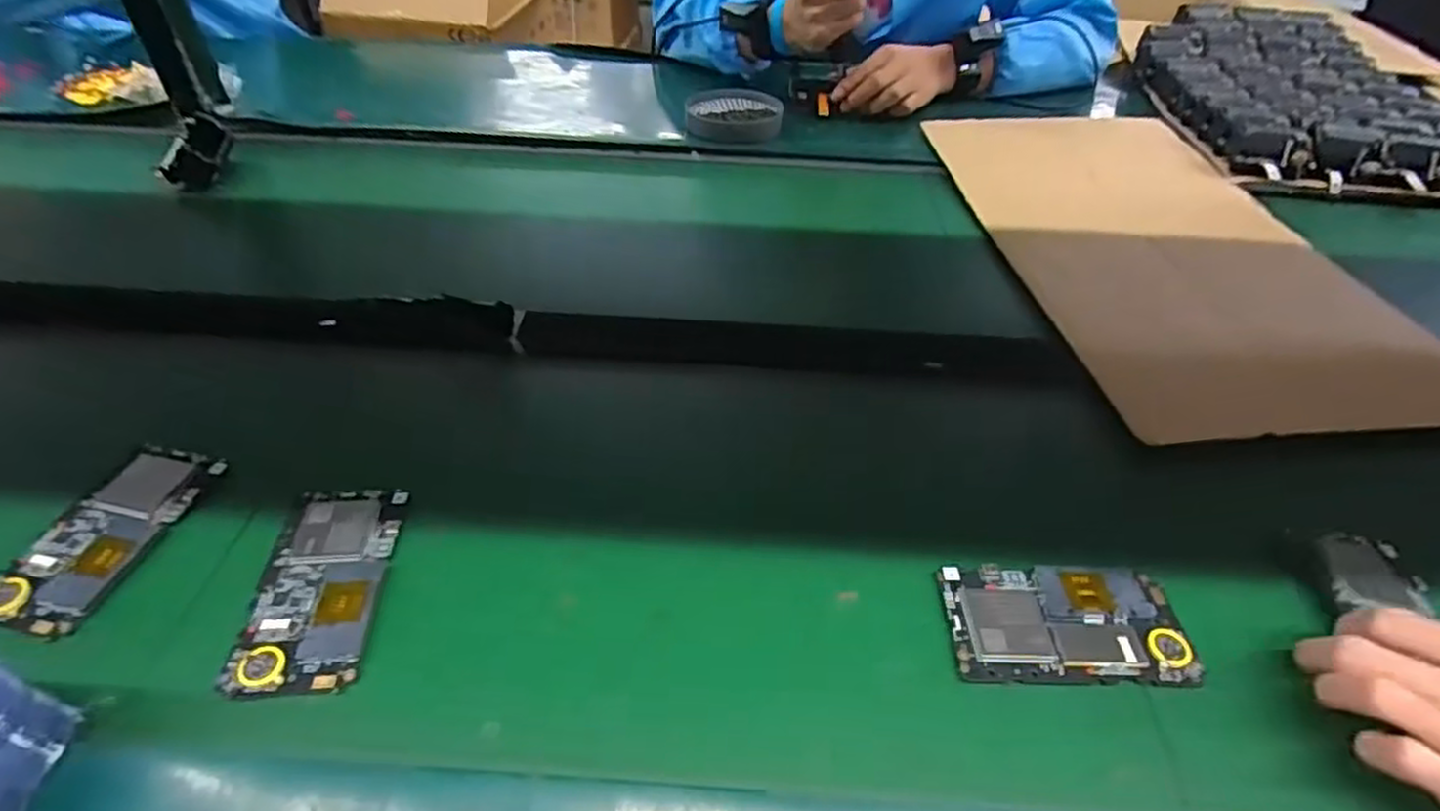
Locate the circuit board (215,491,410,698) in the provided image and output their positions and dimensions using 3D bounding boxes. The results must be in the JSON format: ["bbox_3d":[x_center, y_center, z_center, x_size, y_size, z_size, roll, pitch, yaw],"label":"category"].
[{"bbox_3d":[-0.217,0.095,0.389,0.065,0.009,0.123,-3,42,-4],"label":"circuit board"}]

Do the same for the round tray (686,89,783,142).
[{"bbox_3d":[0.016,-0.348,0.859,0.112,0.032,0.111,0,42,0],"label":"round tray"}]

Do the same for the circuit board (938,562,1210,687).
[{"bbox_3d":[0.185,0.117,0.385,0.123,0.012,0.067,0,42,0],"label":"circuit board"}]

